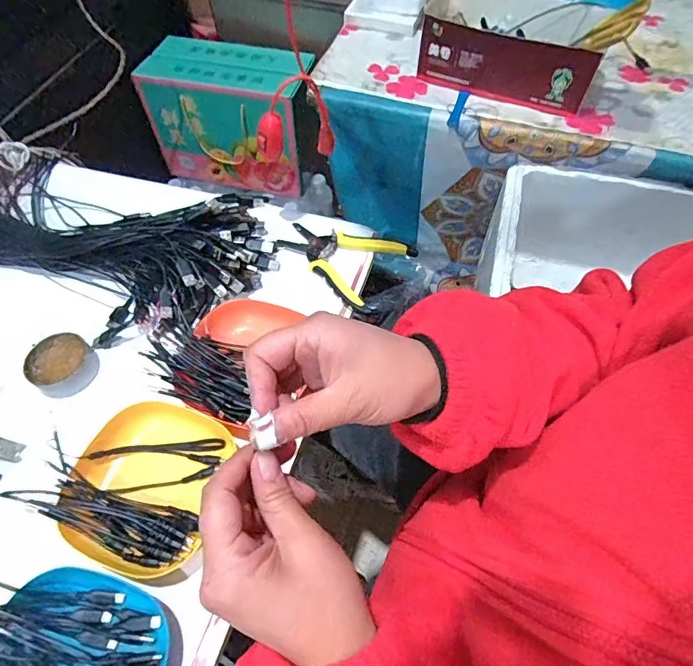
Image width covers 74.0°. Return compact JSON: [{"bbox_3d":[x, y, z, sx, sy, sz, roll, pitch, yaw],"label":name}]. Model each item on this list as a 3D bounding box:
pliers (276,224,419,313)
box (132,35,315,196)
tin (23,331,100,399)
[{"bbox_3d":[-0.008,-0.099,0.566,0.150,0.014,0.114,31,63,18],"label":"pliers"},{"bbox_3d":[-0.241,-0.463,0.993,0.322,0.235,0.150,12,59,8],"label":"box"},{"bbox_3d":[-0.302,0.032,0.487,0.067,0.025,0.062,0,58,0],"label":"tin"}]

